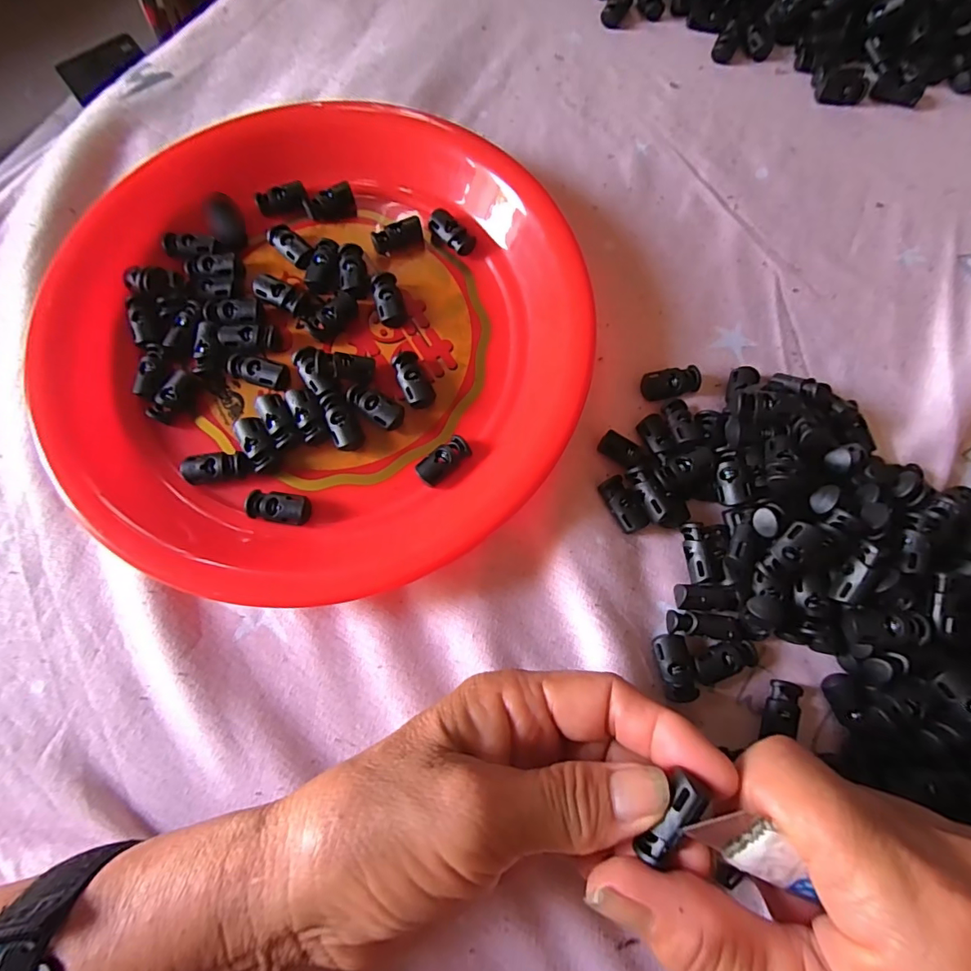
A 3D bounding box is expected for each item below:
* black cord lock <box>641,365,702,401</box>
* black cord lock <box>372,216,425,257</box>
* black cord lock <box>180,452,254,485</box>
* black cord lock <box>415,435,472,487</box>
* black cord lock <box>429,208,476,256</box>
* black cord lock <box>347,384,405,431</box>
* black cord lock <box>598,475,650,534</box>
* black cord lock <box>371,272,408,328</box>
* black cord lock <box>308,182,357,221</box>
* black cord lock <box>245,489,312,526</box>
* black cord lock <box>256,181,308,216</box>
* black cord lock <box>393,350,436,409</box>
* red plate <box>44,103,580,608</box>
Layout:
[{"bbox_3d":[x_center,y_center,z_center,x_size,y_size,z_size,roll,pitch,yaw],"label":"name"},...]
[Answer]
[{"bbox_3d":[0.094,-0.052,0.244,0.026,0.010,0.014,-7,76,-2],"label":"black cord lock"},{"bbox_3d":[-0.047,-0.134,0.260,0.027,0.009,0.013,-19,77,-5],"label":"black cord lock"},{"bbox_3d":[-0.125,-0.009,0.226,0.030,0.009,0.013,-7,76,-2],"label":"black cord lock"},{"bbox_3d":[-0.020,-0.012,0.229,0.027,0.008,0.013,-42,80,-10],"label":"black cord lock"},{"bbox_3d":[-0.019,-0.137,0.261,0.013,0.009,0.029,-42,80,-10],"label":"black cord lock"},{"bbox_3d":[-0.053,-0.038,0.234,0.028,0.010,0.013,34,78,8],"label":"black cord lock"},{"bbox_3d":[0.065,0.009,0.226,0.014,0.006,0.027,-26,77,-7],"label":"black cord lock"},{"bbox_3d":[-0.050,-0.096,0.249,0.014,0.009,0.029,-17,77,-5],"label":"black cord lock"},{"bbox_3d":[-0.085,-0.157,0.265,0.025,0.009,0.013,-17,77,-5],"label":"black cord lock"},{"bbox_3d":[-0.096,0.010,0.222,0.029,0.007,0.014,8,76,2],"label":"black cord lock"},{"bbox_3d":[-0.111,-0.156,0.263,0.027,0.007,0.017,-15,76,-4],"label":"black cord lock"},{"bbox_3d":[-0.035,-0.053,0.238,0.015,0.009,0.029,-21,77,-6],"label":"black cord lock"},{"bbox_3d":[-0.082,-0.084,0.240,0.244,0.026,0.271,-19,77,-5],"label":"red plate"}]

